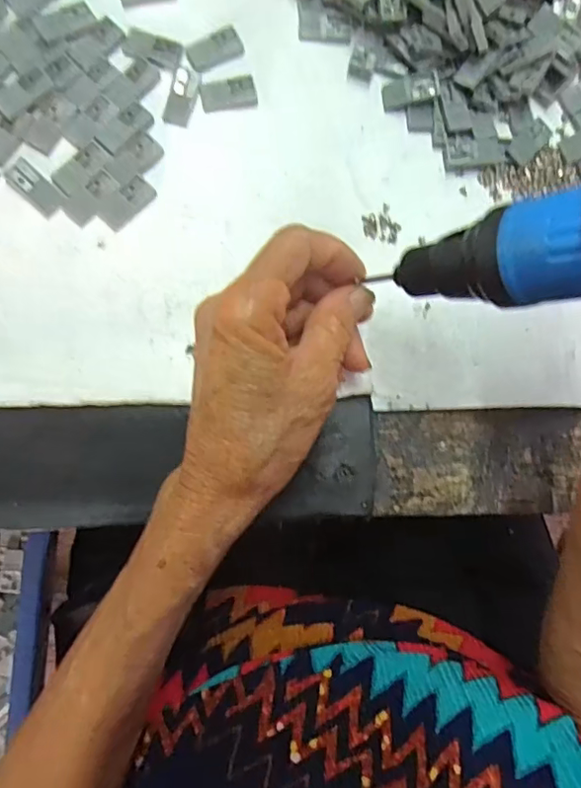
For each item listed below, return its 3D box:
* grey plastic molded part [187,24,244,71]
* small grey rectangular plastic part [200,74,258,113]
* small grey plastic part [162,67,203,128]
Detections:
[{"bbox_3d":[-0.038,-0.176,0.284,0.029,0.004,0.016,-31,88,-8],"label":"grey plastic molded part"},{"bbox_3d":[-0.031,-0.152,0.283,0.028,0.004,0.016,-14,86,-7],"label":"small grey rectangular plastic part"},{"bbox_3d":[-0.054,-0.149,0.280,0.013,0.004,0.030,13,83,-5],"label":"small grey plastic part"}]

